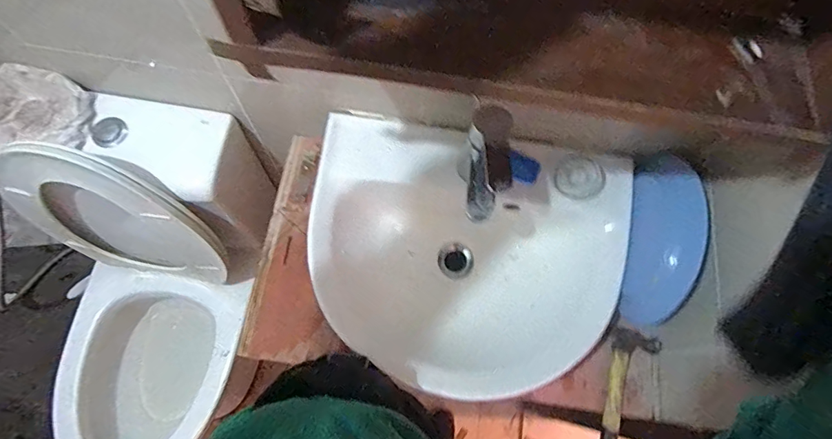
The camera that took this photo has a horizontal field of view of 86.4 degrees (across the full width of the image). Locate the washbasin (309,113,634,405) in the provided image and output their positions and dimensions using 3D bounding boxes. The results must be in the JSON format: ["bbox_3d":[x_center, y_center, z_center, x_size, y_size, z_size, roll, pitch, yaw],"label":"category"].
[{"bbox_3d":[0.070,0.071,0.715,0.479,0.156,0.383,10,70,1],"label":"washbasin"}]

